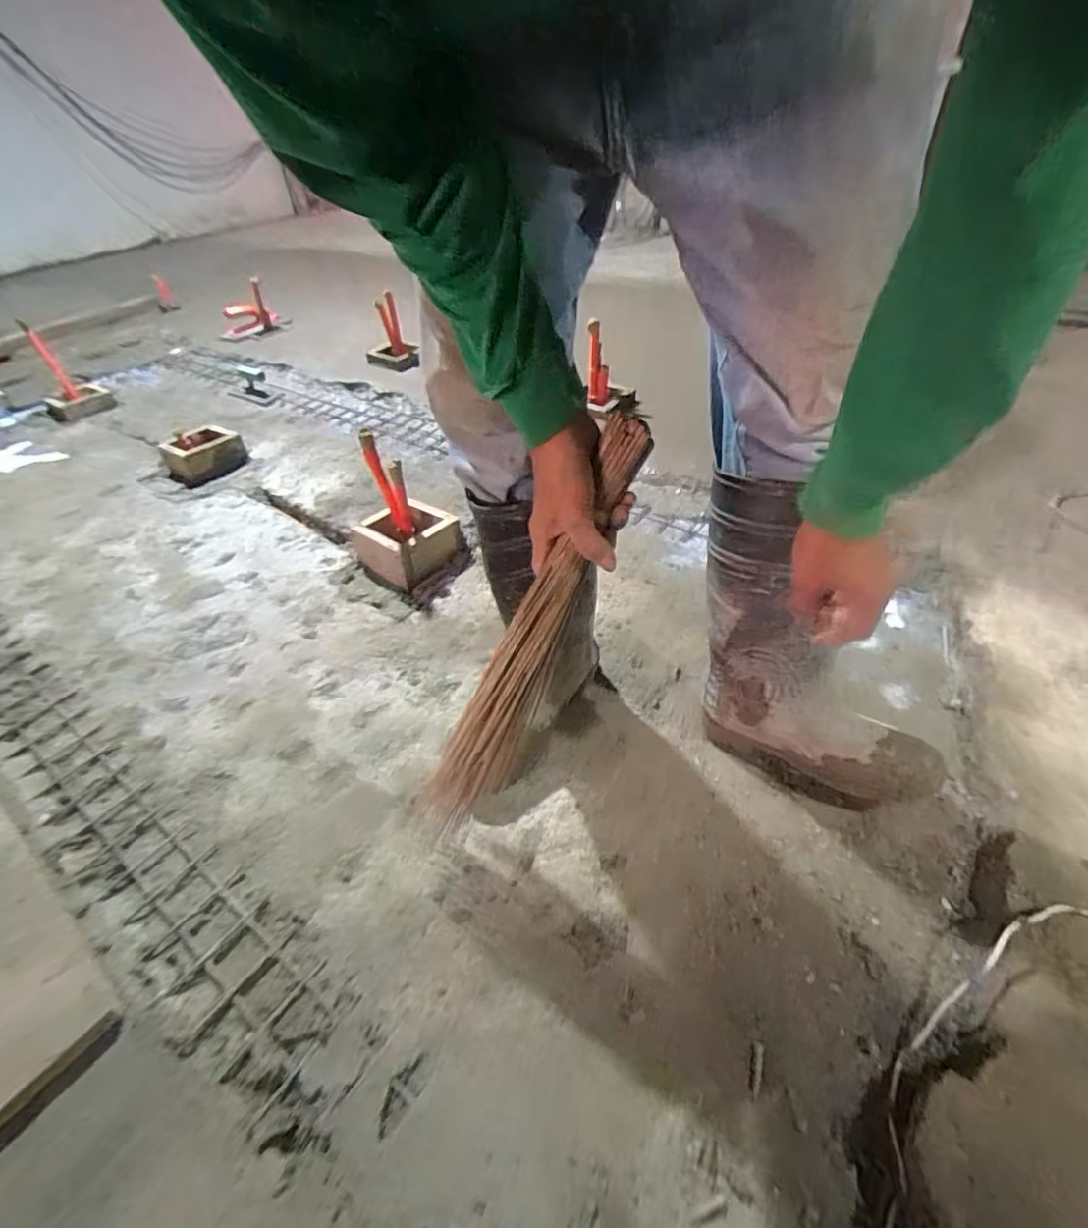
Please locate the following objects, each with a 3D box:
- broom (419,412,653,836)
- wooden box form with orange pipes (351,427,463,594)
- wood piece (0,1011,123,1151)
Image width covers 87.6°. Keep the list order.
[{"bbox_3d":[-0.013,0.037,0.544,0.063,0.449,0.044,5,31,-39],"label":"broom"},{"bbox_3d":[-0.286,-0.205,1.070,0.185,0.240,0.164,28,52,32],"label":"wooden box form with orange pipes"},{"bbox_3d":[-0.427,0.406,0.487,0.019,0.023,0.117,14,27,20],"label":"wood piece"}]

